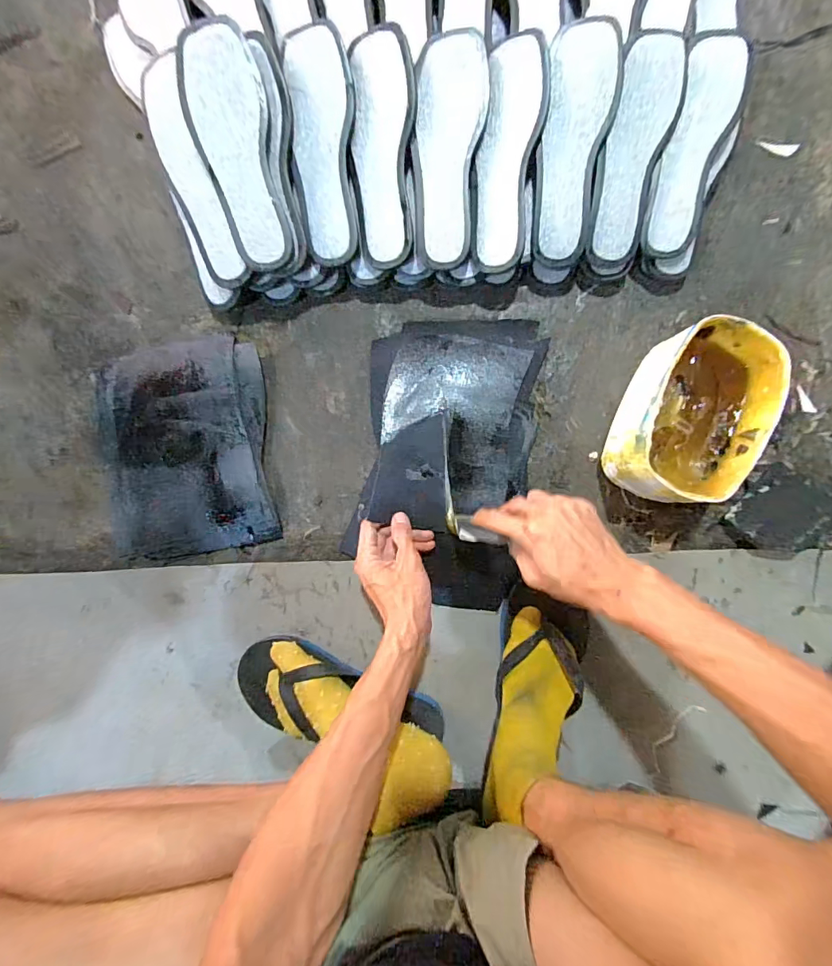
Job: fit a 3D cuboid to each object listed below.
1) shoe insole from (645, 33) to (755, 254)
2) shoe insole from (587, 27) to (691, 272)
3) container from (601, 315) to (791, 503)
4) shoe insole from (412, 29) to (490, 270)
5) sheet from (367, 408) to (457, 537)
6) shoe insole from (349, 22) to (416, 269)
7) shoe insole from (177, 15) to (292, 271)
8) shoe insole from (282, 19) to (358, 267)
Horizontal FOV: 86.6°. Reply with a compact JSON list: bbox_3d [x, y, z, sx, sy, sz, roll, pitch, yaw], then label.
[{"bbox_3d":[0.327,-0.394,0.519,0.072,0.018,0.230,13,102,0],"label":"shoe insole"},{"bbox_3d":[0.254,-0.381,0.515,0.073,0.019,0.230,11,106,0],"label":"shoe insole"},{"bbox_3d":[0.317,-0.076,0.523,0.124,0.123,0.199,27,90,0],"label":"container"},{"bbox_3d":[0.037,-0.376,0.508,0.078,0.010,0.230,3,104,0],"label":"shoe insole"},{"bbox_3d":[-0.007,-0.008,0.536,0.095,0.011,0.139,-6,90,0],"label":"sheet"},{"bbox_3d":[-0.037,-0.375,0.506,0.068,0.012,0.226,0,106,0],"label":"shoe insole"},{"bbox_3d":[-0.198,-0.367,0.493,0.080,0.018,0.236,-11,105,0],"label":"shoe insole"},{"bbox_3d":[-0.105,-0.382,0.508,0.069,0.012,0.234,-2,105,0],"label":"shoe insole"}]

